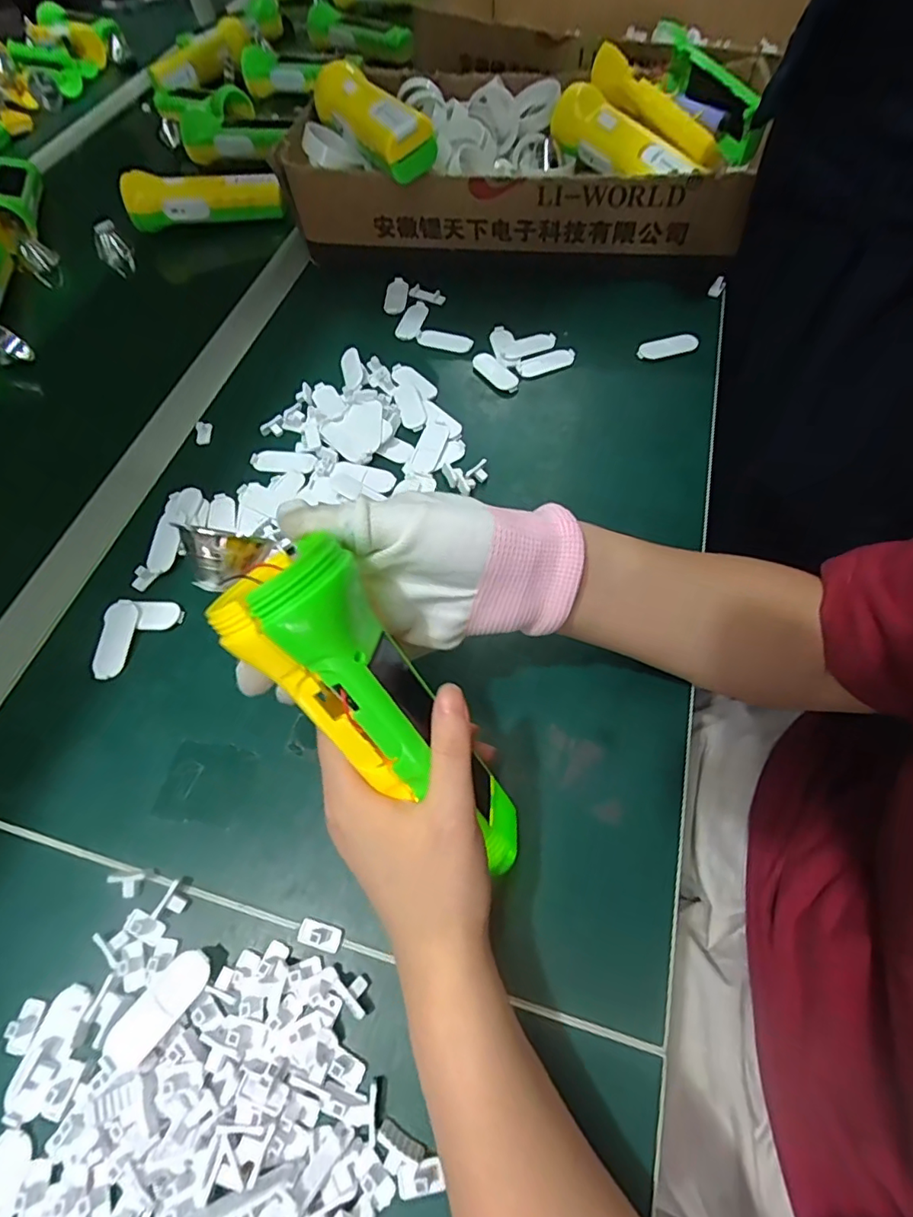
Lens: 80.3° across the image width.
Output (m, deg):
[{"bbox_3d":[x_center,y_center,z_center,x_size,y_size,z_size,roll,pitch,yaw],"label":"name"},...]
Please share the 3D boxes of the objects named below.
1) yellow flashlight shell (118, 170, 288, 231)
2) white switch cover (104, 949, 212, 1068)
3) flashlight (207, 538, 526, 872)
[{"bbox_3d":[-0.271,-0.442,0.582,0.168,0.039,0.038,-5,61,1],"label":"yellow flashlight shell"},{"bbox_3d":[-0.133,0.179,0.245,0.021,0.012,0.046,34,68,20],"label":"white switch cover"},{"bbox_3d":[-0.026,0.044,0.224,0.048,0.042,0.157,-46,111,-19],"label":"flashlight"}]

